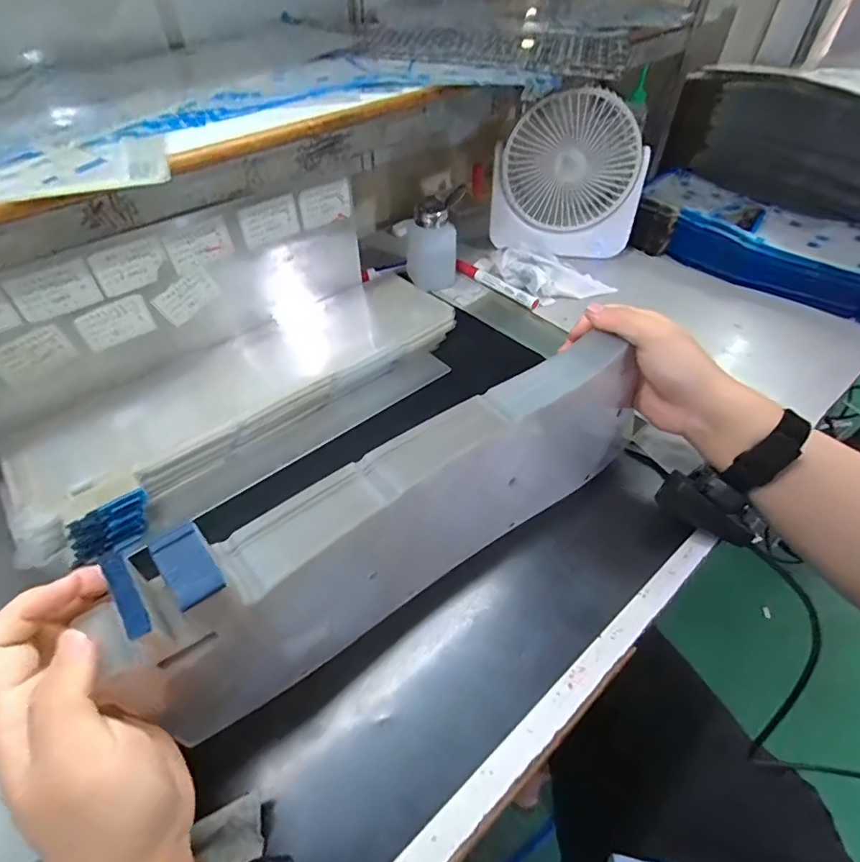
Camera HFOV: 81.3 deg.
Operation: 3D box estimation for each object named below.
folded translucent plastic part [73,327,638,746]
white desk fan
[{"bbox_3d":[0.017,0.040,0.364,0.449,0.145,0.056,-29,52,-32],"label":"folded translucent plastic part"},{"bbox_3d":[0.184,-0.320,0.648,0.190,0.199,0.063,-4,48,-2],"label":"white desk fan"}]

